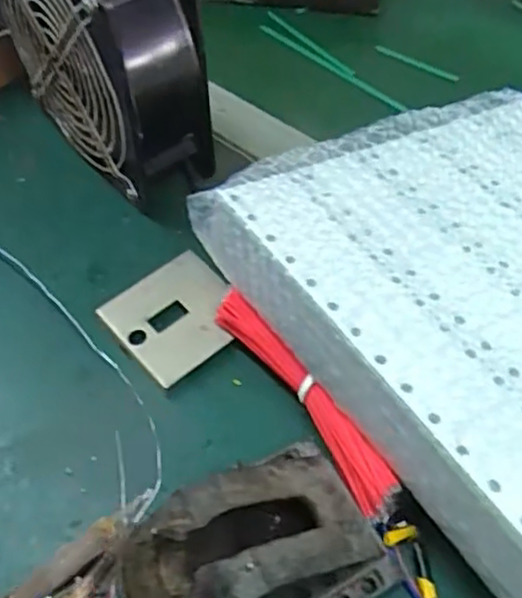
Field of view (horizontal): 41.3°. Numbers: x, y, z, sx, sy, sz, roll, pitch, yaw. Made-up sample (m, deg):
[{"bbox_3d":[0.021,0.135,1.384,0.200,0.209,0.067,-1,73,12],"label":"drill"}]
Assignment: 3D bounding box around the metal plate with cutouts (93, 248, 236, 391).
[{"bbox_3d":[-0.045,0.008,0.369,0.062,0.005,0.061,-38,63,-18],"label":"metal plate with cutouts"}]

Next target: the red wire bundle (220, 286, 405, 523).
[{"bbox_3d":[0.019,0.043,0.323,0.016,0.026,0.128,-27,60,-18],"label":"red wire bundle"}]

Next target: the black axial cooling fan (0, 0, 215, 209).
[{"bbox_3d":[-0.094,-0.150,0.397,0.058,0.139,0.142,-34,62,-22],"label":"black axial cooling fan"}]

